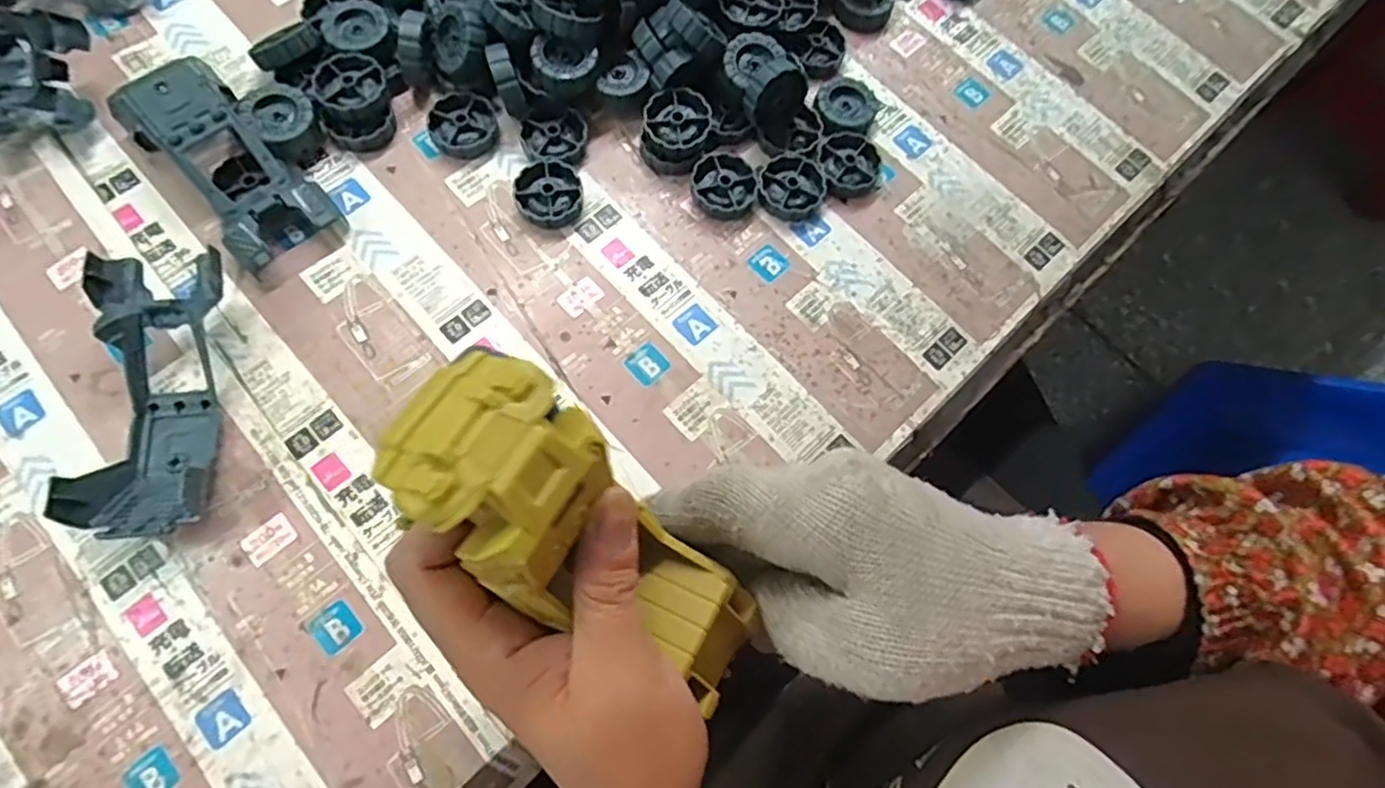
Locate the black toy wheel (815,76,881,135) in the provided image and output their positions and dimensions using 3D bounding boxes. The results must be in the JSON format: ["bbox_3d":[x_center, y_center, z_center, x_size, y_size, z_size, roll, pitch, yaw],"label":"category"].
[{"bbox_3d":[0.095,-0.178,0.429,0.036,0.012,0.039,1,73,-4],"label":"black toy wheel"}]

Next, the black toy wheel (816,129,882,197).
[{"bbox_3d":[0.095,-0.139,0.418,0.037,0.011,0.037,1,73,-4],"label":"black toy wheel"}]

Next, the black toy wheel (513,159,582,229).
[{"bbox_3d":[-0.083,-0.116,0.400,0.037,0.010,0.040,0,73,-2],"label":"black toy wheel"}]

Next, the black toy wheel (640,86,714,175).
[{"bbox_3d":[-0.010,-0.155,0.409,0.037,0.023,0.043,19,74,4],"label":"black toy wheel"}]

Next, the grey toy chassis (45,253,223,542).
[{"bbox_3d":[-0.262,0.001,0.336,0.058,0.036,0.134,0,73,-2],"label":"grey toy chassis"}]

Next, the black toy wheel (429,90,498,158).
[{"bbox_3d":[-0.135,-0.157,0.408,0.037,0.011,0.039,0,73,-2],"label":"black toy wheel"}]

